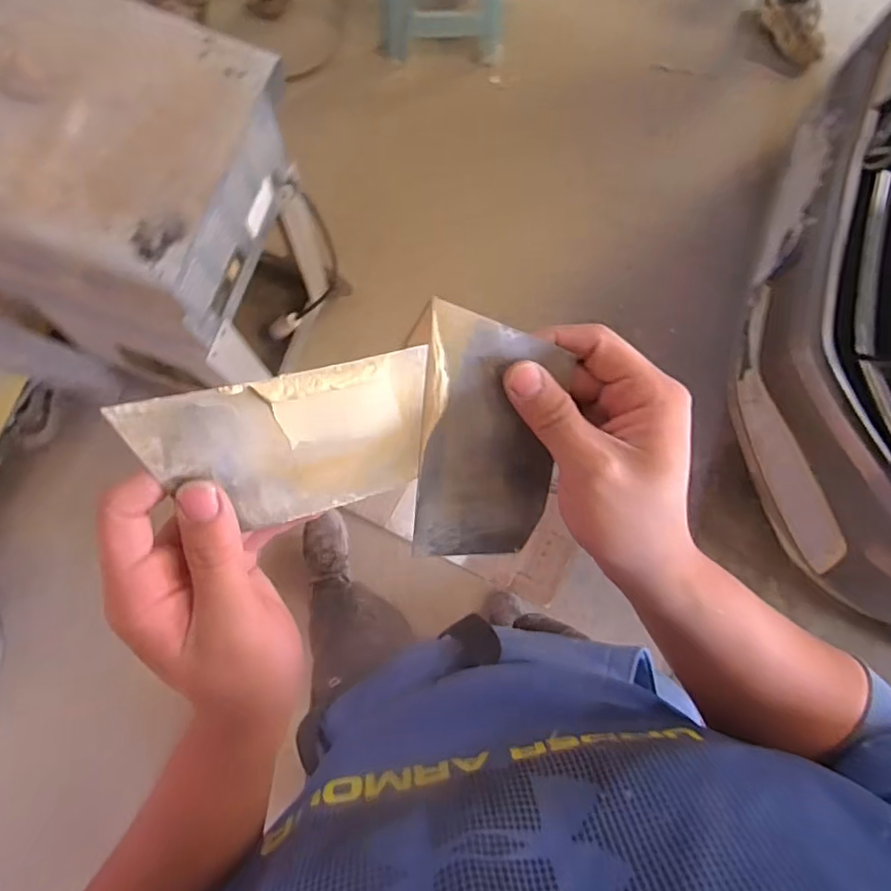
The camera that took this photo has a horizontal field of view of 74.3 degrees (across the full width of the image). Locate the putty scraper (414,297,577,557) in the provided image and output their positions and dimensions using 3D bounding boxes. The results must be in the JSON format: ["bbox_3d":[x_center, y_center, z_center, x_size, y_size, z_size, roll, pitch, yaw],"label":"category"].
[{"bbox_3d":[0.023,0.001,0.309,0.072,0.004,0.140,0,118,-12],"label":"putty scraper"}]

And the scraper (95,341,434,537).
[{"bbox_3d":[-0.066,0.002,0.266,0.128,0.071,0.007,-16,35,-24],"label":"scraper"}]

